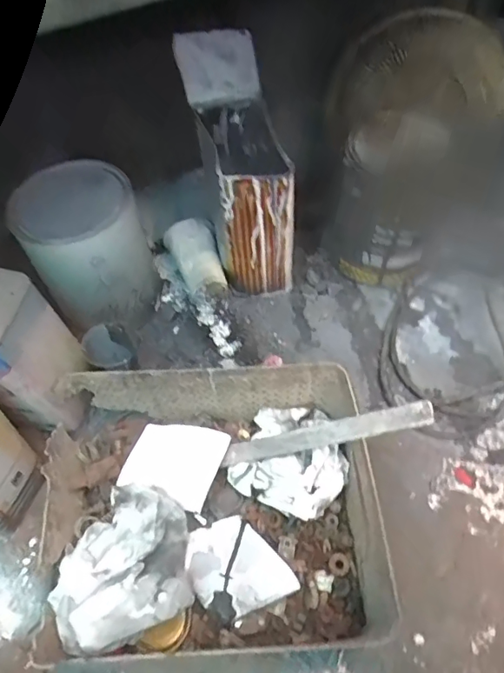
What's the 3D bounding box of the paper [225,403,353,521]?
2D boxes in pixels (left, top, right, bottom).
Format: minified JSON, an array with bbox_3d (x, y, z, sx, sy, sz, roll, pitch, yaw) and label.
[{"bbox_3d":[0.052,0.140,0.626,0.132,0.056,0.144,18,53,18],"label":"paper"}]

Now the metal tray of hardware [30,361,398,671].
[{"bbox_3d":[-0.053,0.192,0.591,0.361,0.125,0.287,-6,55,2],"label":"metal tray of hardware"}]

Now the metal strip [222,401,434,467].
[{"bbox_3d":[0.076,0.112,0.580,0.250,0.008,0.024,-18,70,25],"label":"metal strip"}]

